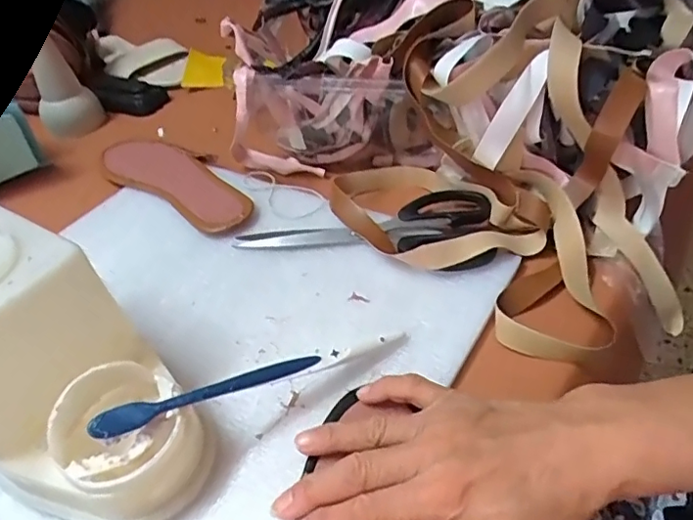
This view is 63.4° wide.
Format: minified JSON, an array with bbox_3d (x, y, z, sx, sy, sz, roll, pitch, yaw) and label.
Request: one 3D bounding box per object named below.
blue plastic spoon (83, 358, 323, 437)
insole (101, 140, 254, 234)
[{"bbox_3d":[-0.073,0.071,0.308,0.126,0.010,0.012,-12,39,-32],"label":"blue plastic spoon"},{"bbox_3d":[-0.163,-0.077,0.530,0.214,0.010,0.062,27,54,33],"label":"insole"}]

